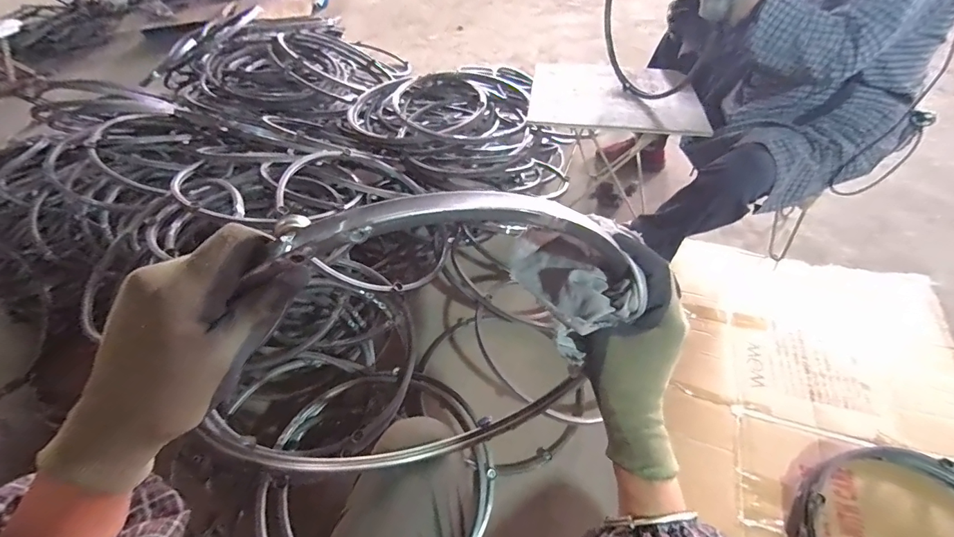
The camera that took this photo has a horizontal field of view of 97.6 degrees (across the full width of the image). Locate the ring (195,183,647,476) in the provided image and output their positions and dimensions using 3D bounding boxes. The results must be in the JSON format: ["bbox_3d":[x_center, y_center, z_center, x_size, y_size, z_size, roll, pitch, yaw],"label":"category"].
[{"bbox_3d":[-0.054,0.096,0.374,0.369,0.399,0.034,-9,49,-5],"label":"ring"}]

